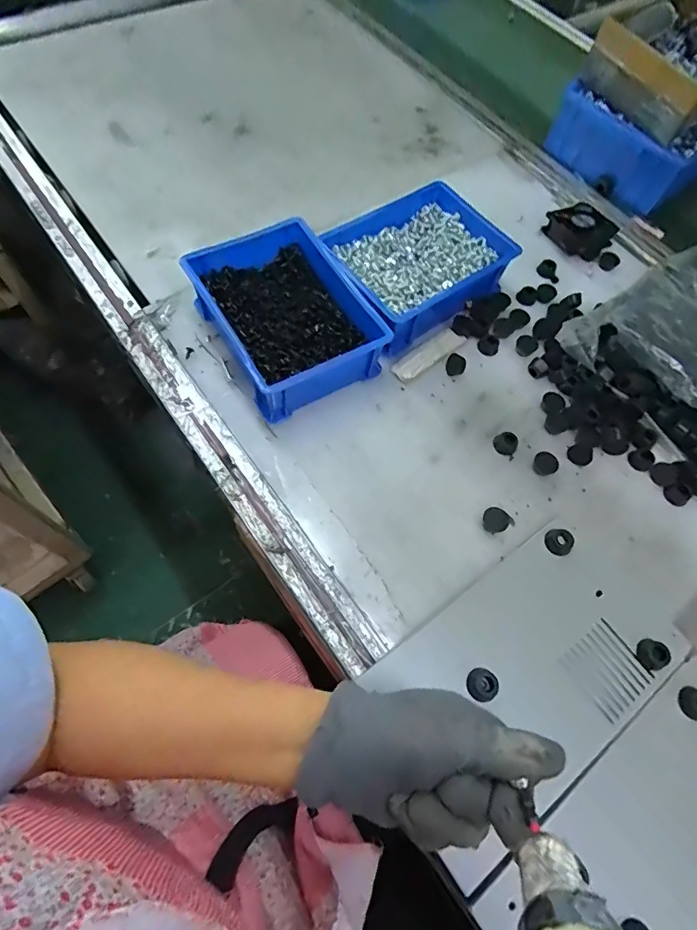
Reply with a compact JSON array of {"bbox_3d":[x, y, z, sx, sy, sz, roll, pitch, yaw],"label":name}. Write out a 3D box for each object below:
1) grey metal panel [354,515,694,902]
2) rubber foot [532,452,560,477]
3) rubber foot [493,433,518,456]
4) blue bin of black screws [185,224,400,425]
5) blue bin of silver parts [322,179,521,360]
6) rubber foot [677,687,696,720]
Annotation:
[{"bbox_3d":[0.148,0.169,0.395,0.265,0.021,0.155,-33,70,-17],"label":"grey metal panel"},{"bbox_3d":[0.207,-0.002,0.496,0.025,0.012,0.022,-8,65,-7],"label":"rubber foot"},{"bbox_3d":[0.167,-0.023,0.504,0.025,0.017,0.019,36,68,13],"label":"rubber foot"},{"bbox_3d":[-0.066,-0.161,0.522,0.151,0.069,0.194,-28,69,-15],"label":"blue bin of black screws"},{"bbox_3d":[0.082,-0.236,0.566,0.202,0.063,0.156,-32,70,-17],"label":"blue bin of silver parts"},{"bbox_3d":[0.289,0.198,0.394,0.021,0.016,0.024,4,64,-2],"label":"rubber foot"}]

